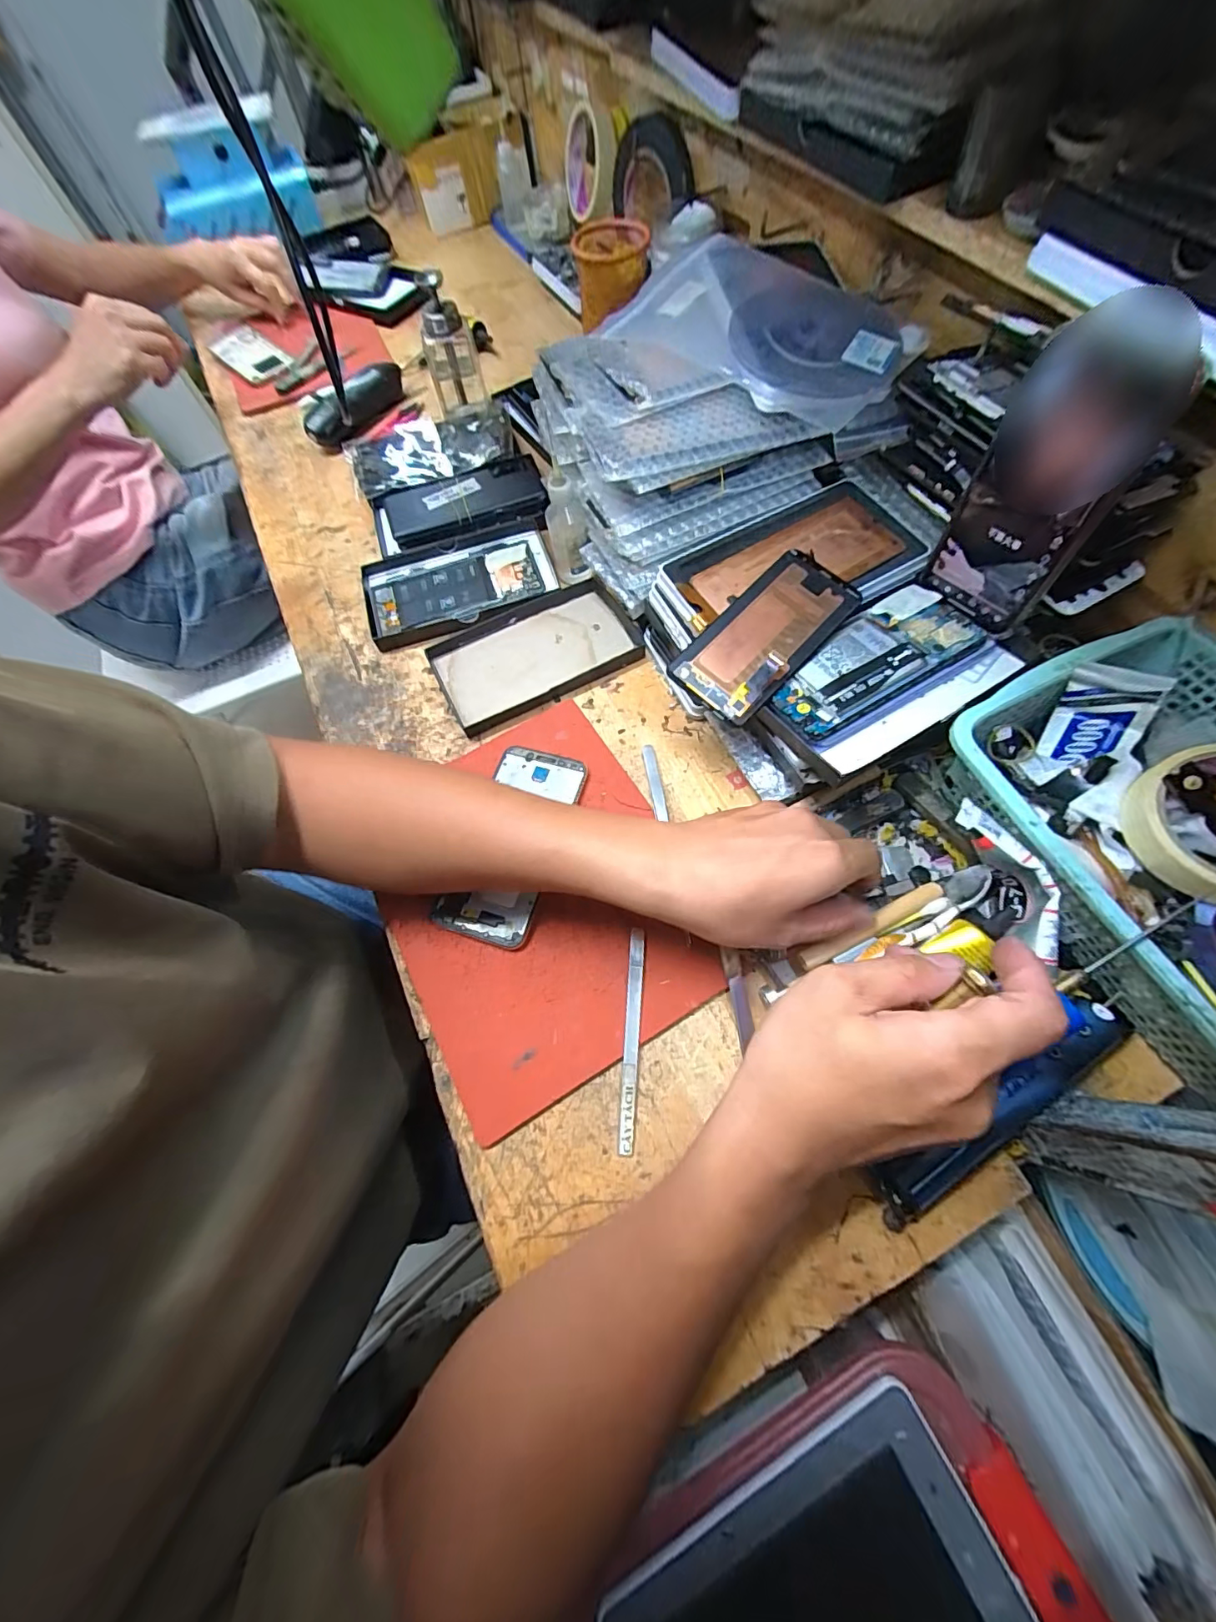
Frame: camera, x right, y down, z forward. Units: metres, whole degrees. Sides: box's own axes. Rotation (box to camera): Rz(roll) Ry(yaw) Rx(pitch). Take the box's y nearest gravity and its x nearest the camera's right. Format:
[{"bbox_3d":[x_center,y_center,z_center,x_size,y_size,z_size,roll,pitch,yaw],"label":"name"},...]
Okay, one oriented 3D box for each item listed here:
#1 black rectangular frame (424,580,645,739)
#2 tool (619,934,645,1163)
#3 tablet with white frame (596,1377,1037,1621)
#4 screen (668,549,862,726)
[{"bbox_3d":[-0.064,-0.142,0.458,0.175,0.018,0.105,-26,70,-9],"label":"black rectangular frame"},{"bbox_3d":[0.015,0.141,0.325,0.010,0.004,0.129,4,68,3],"label":"tool"},{"bbox_3d":[0.095,0.374,0.242,0.180,0.017,0.096,-24,69,-8],"label":"tablet with white frame"},{"bbox_3d":[0.110,-0.126,0.357,0.064,0.008,0.140,41,75,20],"label":"screen"}]

